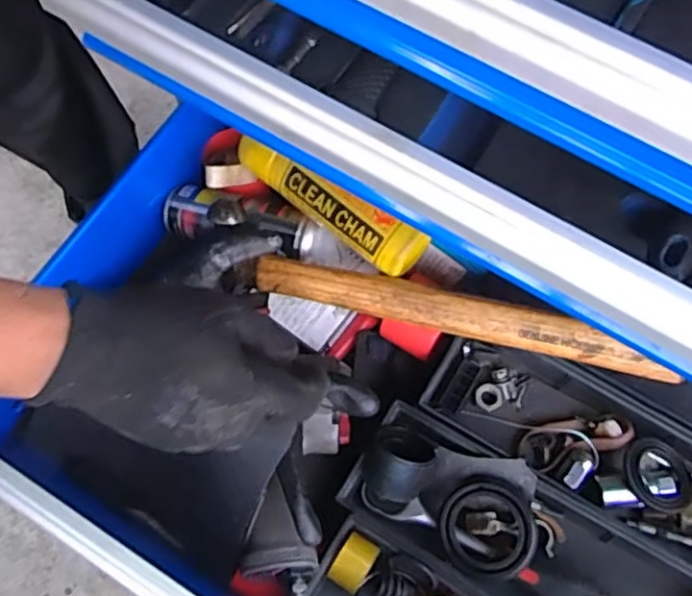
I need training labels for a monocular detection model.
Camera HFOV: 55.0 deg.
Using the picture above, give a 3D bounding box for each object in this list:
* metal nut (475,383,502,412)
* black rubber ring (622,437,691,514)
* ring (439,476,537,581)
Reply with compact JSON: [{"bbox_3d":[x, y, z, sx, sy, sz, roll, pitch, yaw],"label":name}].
[{"bbox_3d":[0.120,0.083,0.557,0.022,0.005,0.023,1,69,-2],"label":"metal nut"},{"bbox_3d":[0.244,0.138,0.519,0.052,0.011,0.056,1,69,-2],"label":"black rubber ring"},{"bbox_3d":[0.111,0.170,0.503,0.071,0.010,0.067,26,85,25],"label":"ring"}]

